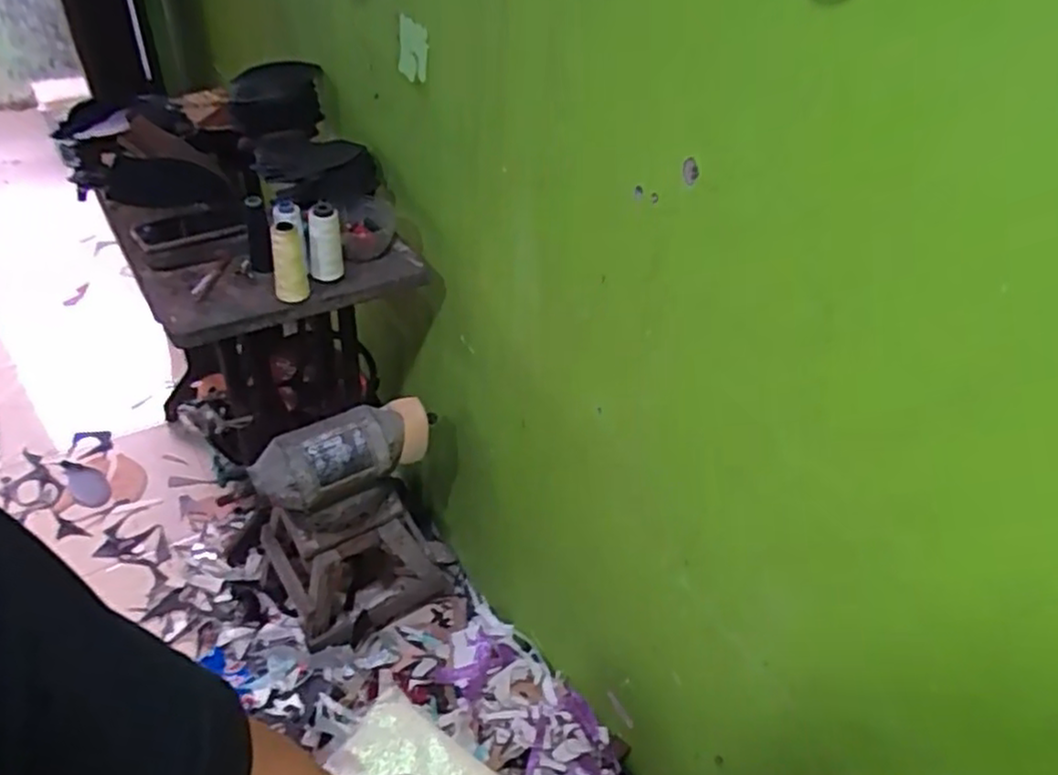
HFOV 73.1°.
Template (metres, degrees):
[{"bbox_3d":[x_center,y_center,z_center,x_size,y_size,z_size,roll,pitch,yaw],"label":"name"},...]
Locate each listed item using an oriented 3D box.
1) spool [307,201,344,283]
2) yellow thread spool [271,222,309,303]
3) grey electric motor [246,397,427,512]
[{"bbox_3d":[-0.303,-0.215,1.058,0.048,0.108,0.044,-7,42,-15],"label":"spool"},{"bbox_3d":[-0.343,-0.181,1.016,0.047,0.105,0.051,-8,43,-17],"label":"yellow thread spool"},{"bbox_3d":[-0.298,0.109,1.162,0.288,0.095,0.098,-20,47,-28],"label":"grey electric motor"}]

